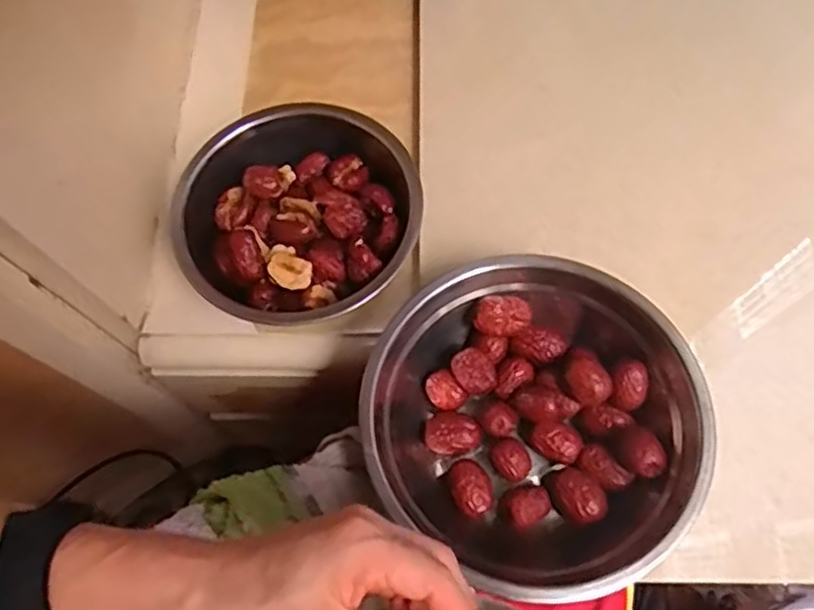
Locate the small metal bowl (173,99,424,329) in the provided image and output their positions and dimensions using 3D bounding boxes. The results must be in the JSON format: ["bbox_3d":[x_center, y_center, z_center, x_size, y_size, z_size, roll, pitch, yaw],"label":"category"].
[{"bbox_3d":[-0.075,-0.056,0.478,0.162,0.071,0.162,-1,68,2],"label":"small metal bowl"}]

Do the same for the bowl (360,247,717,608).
[{"bbox_3d":[0.076,0.069,0.409,0.184,0.064,0.183,-1,68,2],"label":"bowl"}]

